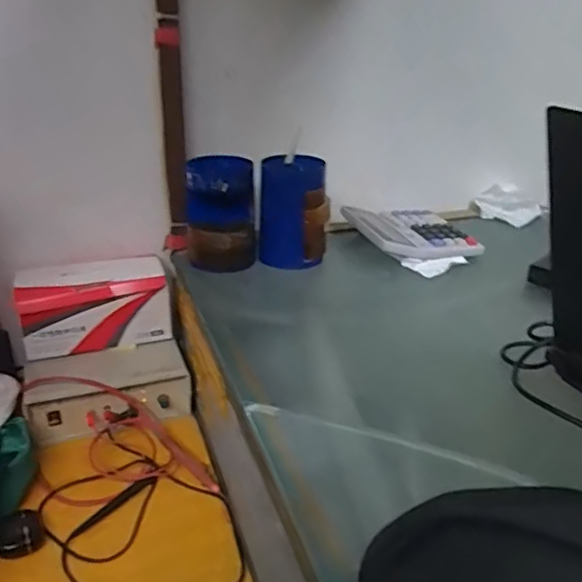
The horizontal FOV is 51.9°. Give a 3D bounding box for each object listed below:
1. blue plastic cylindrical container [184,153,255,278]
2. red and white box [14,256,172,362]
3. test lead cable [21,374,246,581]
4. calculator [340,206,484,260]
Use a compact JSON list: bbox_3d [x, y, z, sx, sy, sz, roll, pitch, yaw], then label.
[{"bbox_3d":[-0.091,-0.098,0.770,0.085,0.129,0.072,-4,27,-11],"label":"blue plastic cylindrical container"},{"bbox_3d":[-0.263,0.018,0.804,0.184,0.098,0.086,-9,28,-19],"label":"red and white box"},{"bbox_3d":[-0.173,0.195,0.643,0.180,0.080,0.309,-12,29,-24],"label":"test lead cable"},{"bbox_3d":[0.171,-0.090,0.864,0.156,0.030,0.162,-6,27,-13],"label":"calculator"}]

